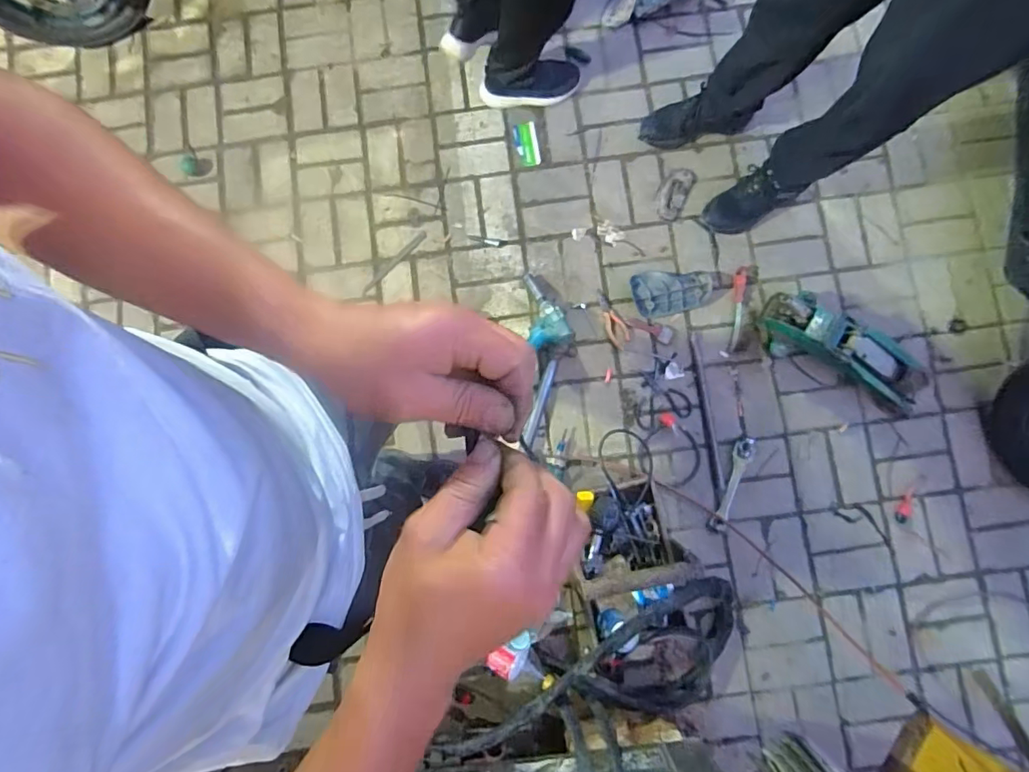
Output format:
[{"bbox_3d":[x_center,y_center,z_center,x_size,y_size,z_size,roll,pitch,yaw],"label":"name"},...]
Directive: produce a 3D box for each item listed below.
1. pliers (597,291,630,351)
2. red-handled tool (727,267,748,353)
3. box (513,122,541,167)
[{"bbox_3d":[0.247,-0.172,1.301,0.047,0.010,0.158,-28,84,-2],"label":"pliers"},{"bbox_3d":[0.565,-0.196,1.270,0.044,0.012,0.223,11,84,2],"label":"red-handled tool"},{"bbox_3d":[0.033,-0.653,1.360,0.059,0.014,0.112,-8,84,0],"label":"box"}]

